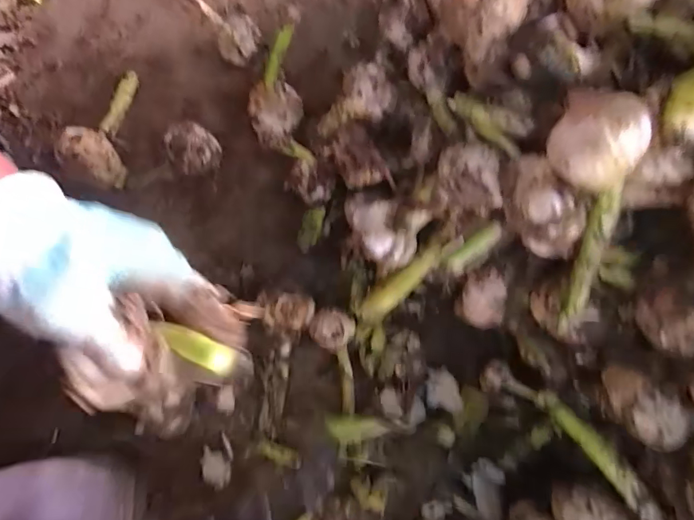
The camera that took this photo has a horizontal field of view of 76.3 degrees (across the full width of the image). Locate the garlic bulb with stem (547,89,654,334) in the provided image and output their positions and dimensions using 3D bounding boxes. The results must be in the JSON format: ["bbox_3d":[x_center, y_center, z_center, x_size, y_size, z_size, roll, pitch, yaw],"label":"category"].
[{"bbox_3d":[0.130,-0.017,0.241,0.041,0.140,0.041,-16,33,-3],"label":"garlic bulb with stem"}]

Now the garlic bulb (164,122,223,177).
[{"bbox_3d":[-0.138,-0.096,0.404,0.044,0.049,0.039,-37,81,-10],"label":"garlic bulb"}]

